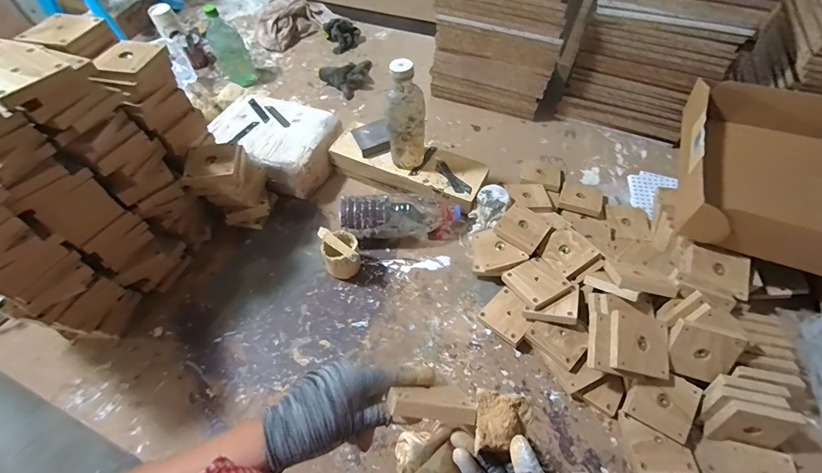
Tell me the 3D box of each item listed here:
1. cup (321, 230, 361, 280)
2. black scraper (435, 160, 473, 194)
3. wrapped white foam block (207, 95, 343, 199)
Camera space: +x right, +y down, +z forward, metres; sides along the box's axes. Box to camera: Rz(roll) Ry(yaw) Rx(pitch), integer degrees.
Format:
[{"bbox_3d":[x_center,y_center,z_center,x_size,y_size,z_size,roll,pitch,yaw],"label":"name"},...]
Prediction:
[{"bbox_3d":[-0.125,0.039,0.679,0.065,0.077,0.067,-1,56,1],"label":"cup"},{"bbox_3d":[0.083,-0.122,0.745,0.028,0.010,0.104,-31,61,-18],"label":"black scraper"},{"bbox_3d":[-0.316,-0.211,0.838,0.265,0.105,0.217,19,59,14],"label":"wrapped white foam block"}]

